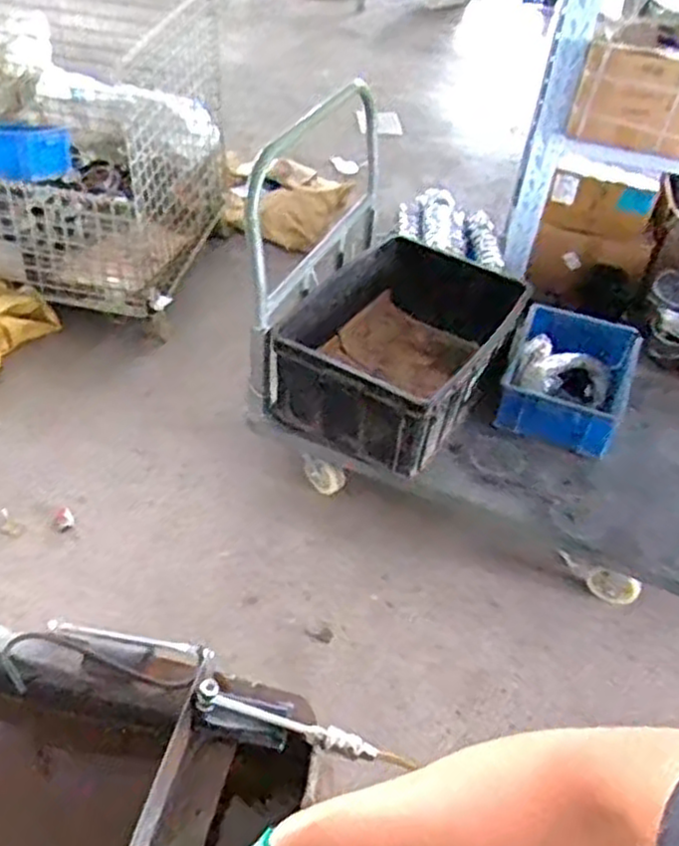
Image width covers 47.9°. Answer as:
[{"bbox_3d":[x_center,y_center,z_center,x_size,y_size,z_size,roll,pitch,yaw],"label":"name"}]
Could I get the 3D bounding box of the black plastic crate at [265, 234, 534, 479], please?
[{"bbox_3d":[0.161,-0.216,1.922,0.454,0.300,0.644,25,47,18],"label":"black plastic crate"}]

